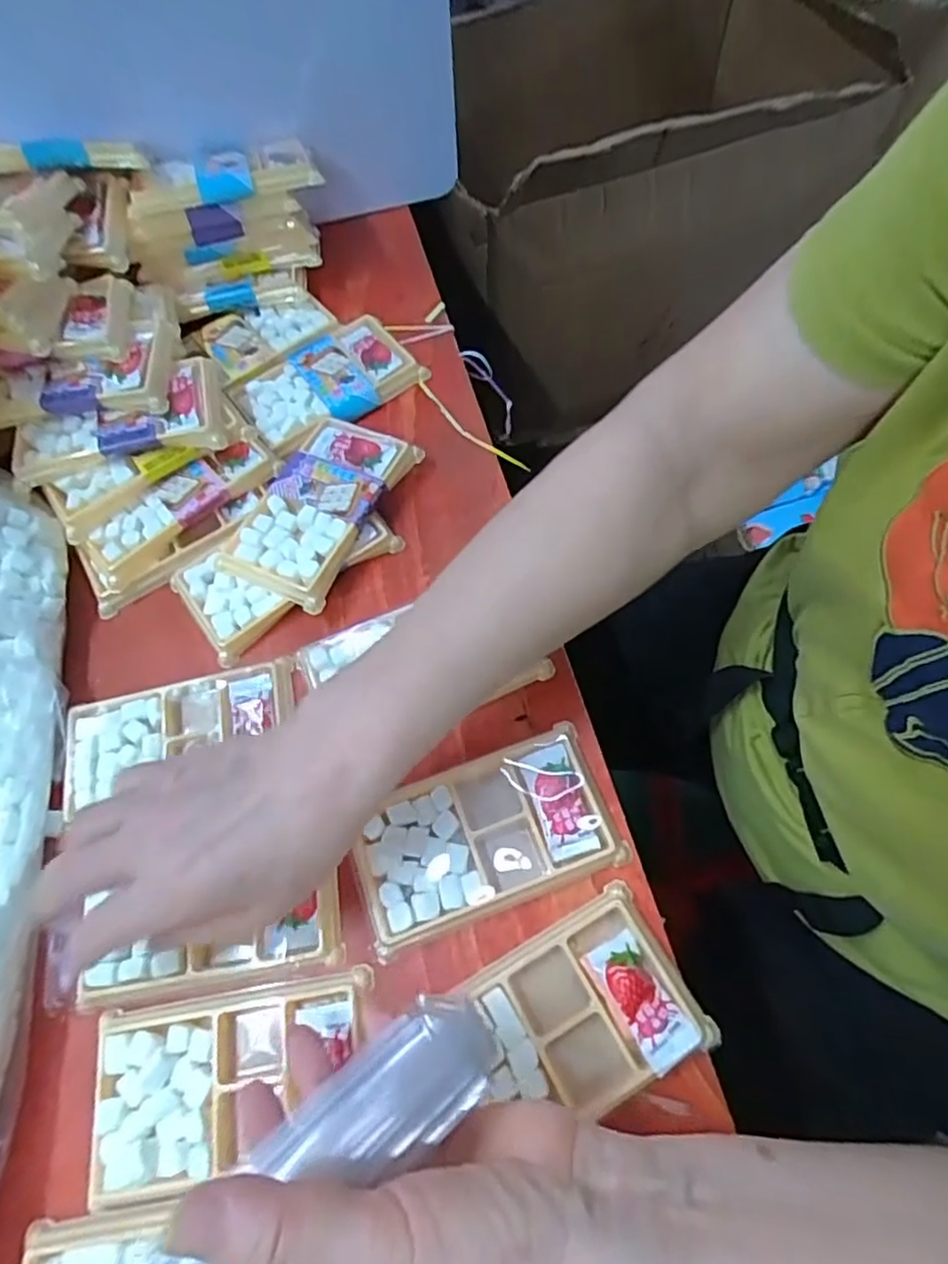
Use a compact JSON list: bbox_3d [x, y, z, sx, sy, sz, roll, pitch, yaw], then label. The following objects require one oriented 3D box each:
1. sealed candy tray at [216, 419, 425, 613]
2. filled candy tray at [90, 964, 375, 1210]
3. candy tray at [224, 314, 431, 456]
[{"bbox_3d":[-0.105,-0.084,0.433,0.085,0.021,0.131,22,69,14],"label":"sealed candy tray"},{"bbox_3d":[-0.115,0.214,0.313,0.130,0.016,0.078,-10,65,0],"label":"filled candy tray"},{"bbox_3d":[-0.112,-0.190,0.491,0.130,0.009,0.082,-33,67,-10],"label":"candy tray"}]

